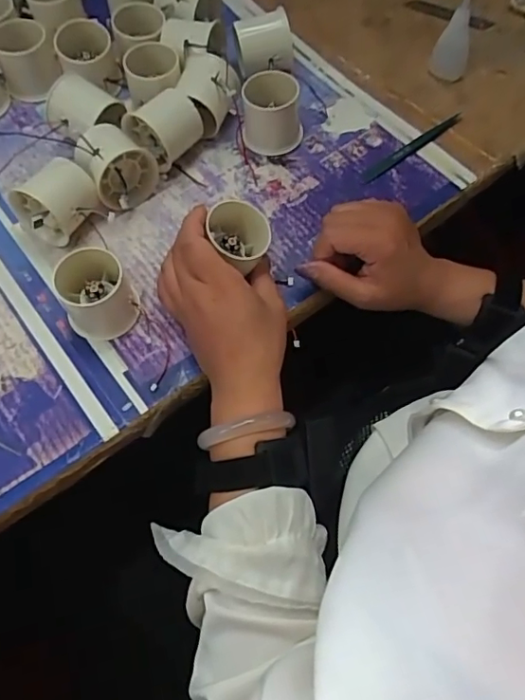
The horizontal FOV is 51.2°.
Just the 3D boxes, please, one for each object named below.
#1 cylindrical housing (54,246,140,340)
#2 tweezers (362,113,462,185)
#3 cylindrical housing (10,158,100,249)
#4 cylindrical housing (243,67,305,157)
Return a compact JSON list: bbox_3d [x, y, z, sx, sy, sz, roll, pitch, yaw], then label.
[{"bbox_3d":[-0.127,-0.043,0.420,0.053,0.047,0.051,0,63,0],"label":"cylindrical housing"},{"bbox_3d":[0.143,-0.192,0.516,0.125,0.007,0.012,-33,67,-15],"label":"tweezers"},{"bbox_3d":[-0.170,-0.123,0.456,0.063,0.051,0.050,-37,68,-17],"label":"cylindrical housing"},{"bbox_3d":[0.009,-0.217,0.502,0.055,0.050,0.050,0,63,0],"label":"cylindrical housing"}]

